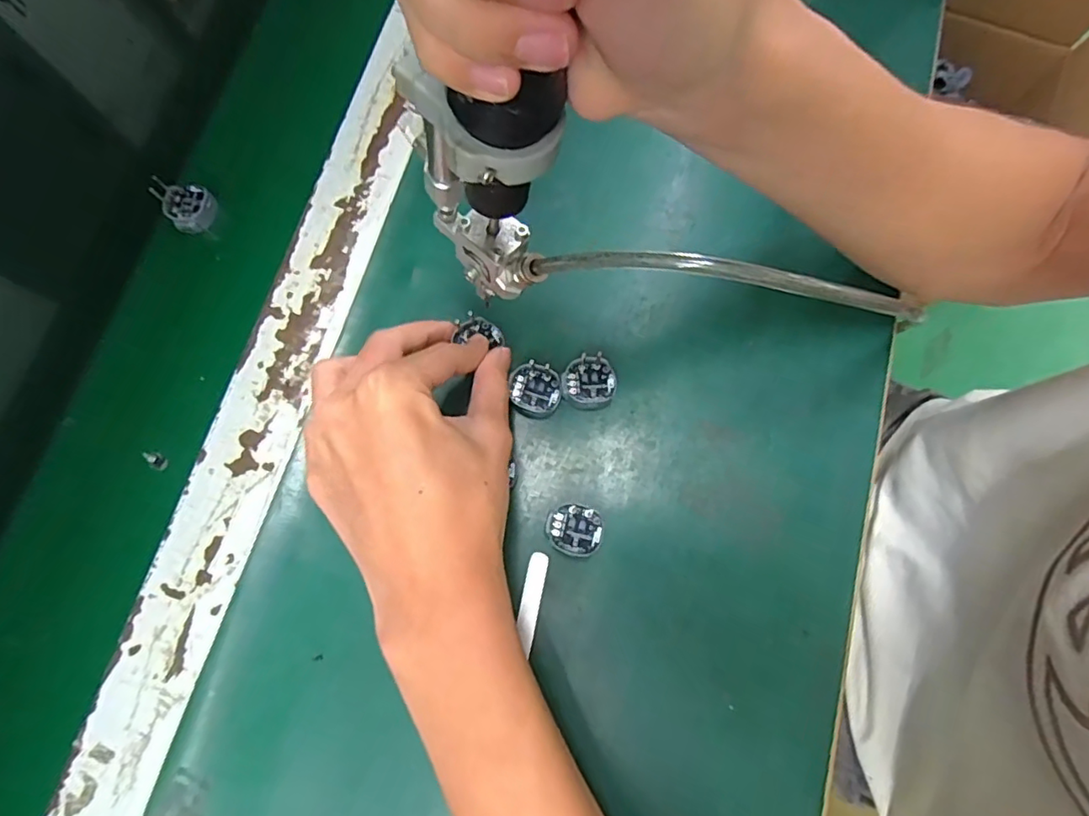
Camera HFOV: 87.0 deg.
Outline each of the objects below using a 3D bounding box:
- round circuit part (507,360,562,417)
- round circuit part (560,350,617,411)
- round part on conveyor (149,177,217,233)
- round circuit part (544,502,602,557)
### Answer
[{"bbox_3d":[-0.005,-0.010,0.304,0.026,0.009,0.027,0,76,1],"label":"round circuit part"},{"bbox_3d":[0.023,-0.014,0.305,0.028,0.009,0.028,0,76,1],"label":"round circuit part"},{"bbox_3d":[-0.214,-0.124,0.341,0.030,0.019,0.027,42,80,10],"label":"round part on conveyor"},{"bbox_3d":[0.015,0.061,0.288,0.028,0.010,0.023,22,77,6],"label":"round circuit part"}]

